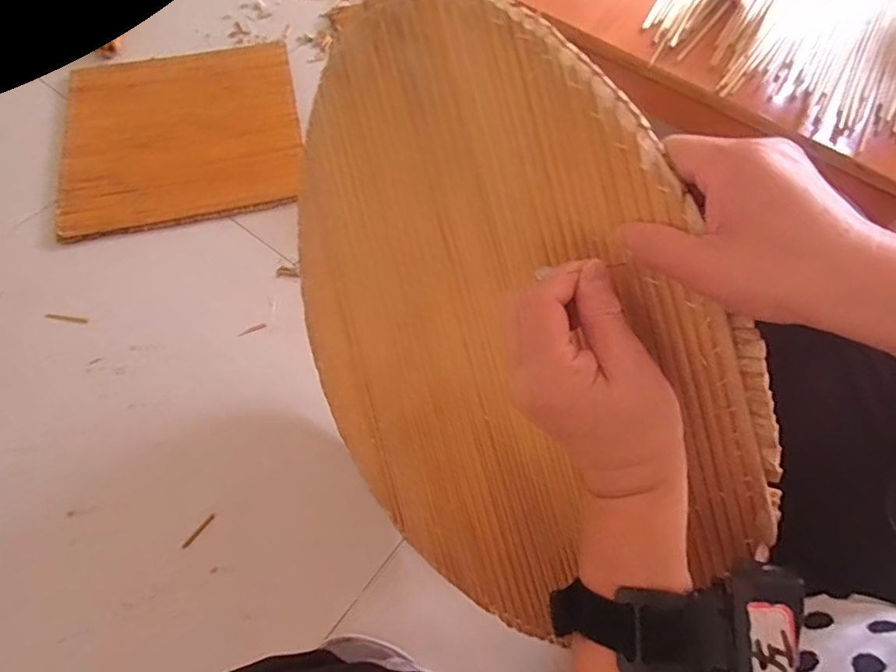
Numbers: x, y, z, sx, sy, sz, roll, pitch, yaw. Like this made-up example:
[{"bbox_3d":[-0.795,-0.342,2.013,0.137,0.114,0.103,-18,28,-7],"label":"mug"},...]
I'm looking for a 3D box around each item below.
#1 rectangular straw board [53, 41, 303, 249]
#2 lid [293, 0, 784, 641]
[{"bbox_3d":[-0.493,-0.378,1.018,0.418,0.018,0.424,-10,62,-9],"label":"rectangular straw board"},{"bbox_3d":[-0.017,-0.006,0.498,0.022,0.543,0.515,-20,65,-33],"label":"lid"}]

